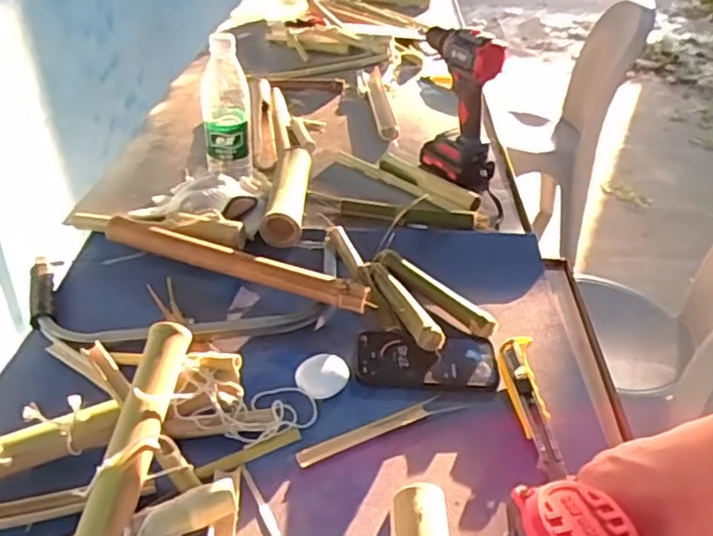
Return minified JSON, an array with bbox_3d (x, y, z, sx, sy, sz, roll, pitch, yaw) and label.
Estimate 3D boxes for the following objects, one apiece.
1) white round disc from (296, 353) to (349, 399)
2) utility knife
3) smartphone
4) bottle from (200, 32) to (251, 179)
[{"bbox_3d":[-0.034,0.108,0.635,0.051,0.013,0.045,-12,57,-10],"label":"white round disc"},{"bbox_3d":[0.168,0.129,0.622,0.037,0.020,0.162,3,35,-2],"label":"utility knife"},{"bbox_3d":[0.073,0.096,0.670,0.143,0.011,0.076,4,35,0],"label":"smartphone"},{"bbox_3d":[-0.185,-0.216,0.899,0.064,0.229,0.059,-4,37,-9],"label":"bottle"}]

